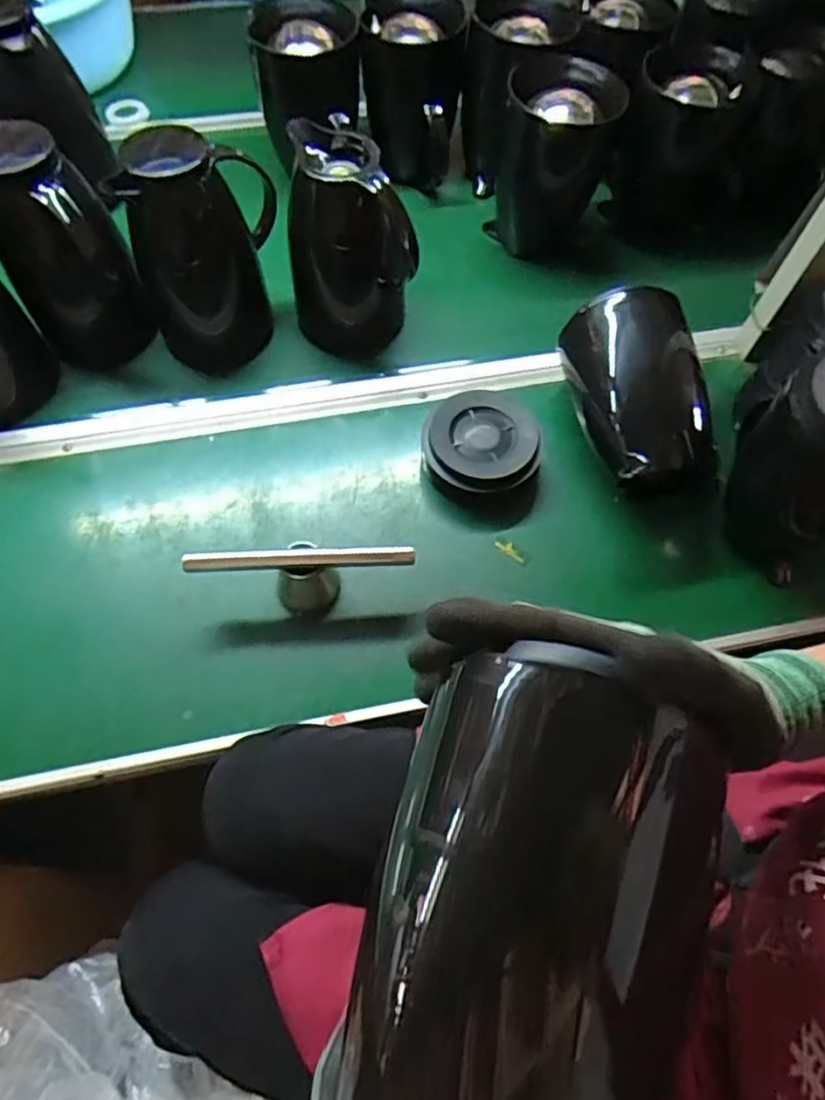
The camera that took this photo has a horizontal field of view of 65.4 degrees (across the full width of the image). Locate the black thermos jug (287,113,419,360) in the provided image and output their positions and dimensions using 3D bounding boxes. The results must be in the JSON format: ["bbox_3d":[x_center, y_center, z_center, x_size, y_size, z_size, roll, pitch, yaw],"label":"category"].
[{"bbox_3d":[-0.069,-0.322,0.695,0.125,0.191,0.120,-9,65,-5],"label":"black thermos jug"}]

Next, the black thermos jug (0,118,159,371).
[{"bbox_3d":[-0.361,-0.307,0.669,0.122,0.189,0.152,-28,68,-14],"label":"black thermos jug"}]

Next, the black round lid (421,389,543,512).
[{"bbox_3d":[0.073,-0.110,0.673,0.119,0.047,0.122,0,64,-1],"label":"black round lid"}]

